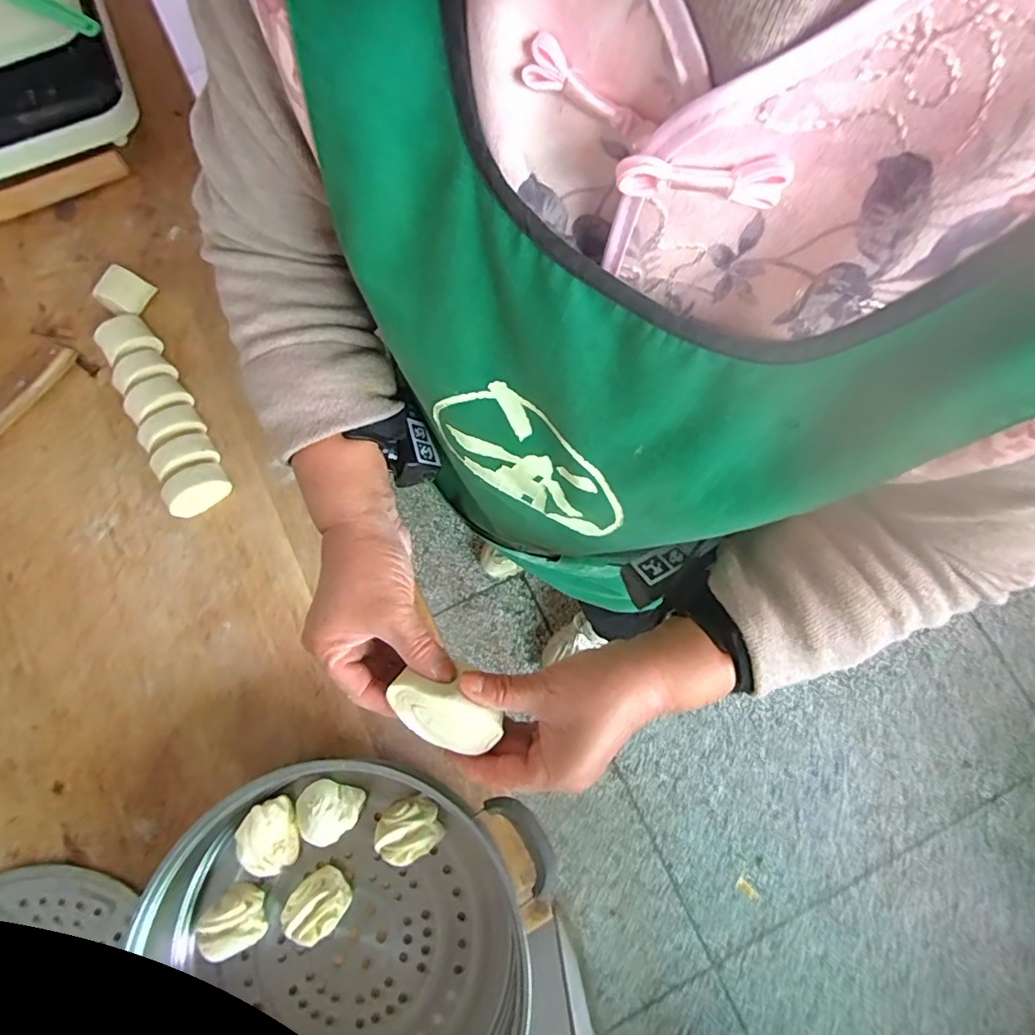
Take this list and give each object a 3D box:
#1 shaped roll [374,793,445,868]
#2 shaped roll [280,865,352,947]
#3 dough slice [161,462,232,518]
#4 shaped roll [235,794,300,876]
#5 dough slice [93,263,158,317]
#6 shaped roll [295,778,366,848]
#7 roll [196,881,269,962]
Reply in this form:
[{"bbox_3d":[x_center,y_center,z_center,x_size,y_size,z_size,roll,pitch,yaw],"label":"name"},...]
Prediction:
[{"bbox_3d":[-0.098,0.281,0.497,0.056,0.035,0.047,-18,78,-3],"label":"shaped roll"},{"bbox_3d":[-0.175,0.339,0.484,0.045,0.033,0.052,33,80,8],"label":"shaped roll"},{"bbox_3d":[-0.334,-0.030,0.571,0.065,0.039,0.040,-28,78,-5],"label":"dough slice"},{"bbox_3d":[-0.224,0.288,0.496,0.039,0.040,0.059,-19,78,-3],"label":"shaped roll"},{"bbox_3d":[-0.445,-0.256,0.623,0.046,0.025,0.049,16,78,5],"label":"dough slice"},{"bbox_3d":[-0.172,0.268,0.502,0.054,0.031,0.049,17,78,5],"label":"shaped roll"},{"bbox_3d":[-0.249,0.355,0.482,0.052,0.037,0.049,0,77,1],"label":"roll"}]

